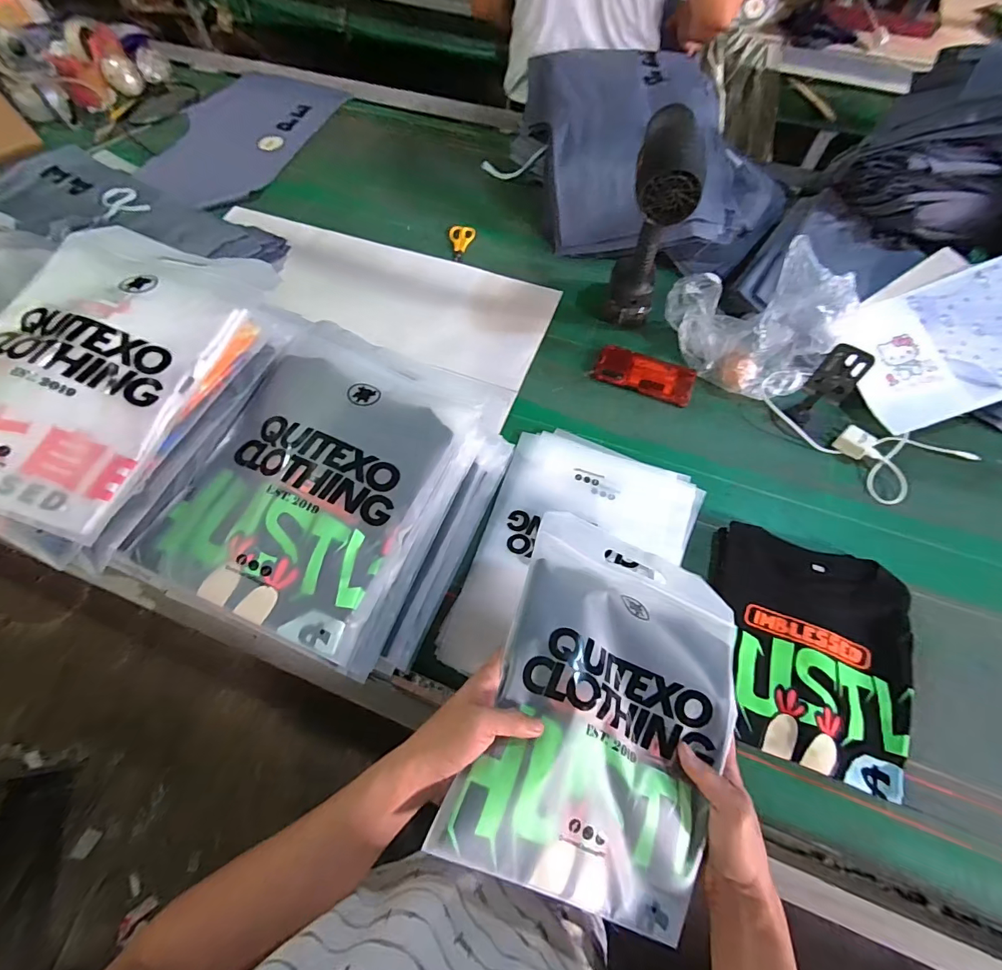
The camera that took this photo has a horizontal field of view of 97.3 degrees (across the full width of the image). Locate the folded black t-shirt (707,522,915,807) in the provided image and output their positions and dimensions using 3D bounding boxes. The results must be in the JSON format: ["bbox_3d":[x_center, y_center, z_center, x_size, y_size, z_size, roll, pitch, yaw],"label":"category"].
[{"bbox_3d":[0.378,0.198,0.551,0.226,0.026,0.267,18,66,9],"label":"folded black t-shirt"}]

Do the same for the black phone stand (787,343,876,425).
[{"bbox_3d":[0.507,-0.152,0.682,0.056,0.132,0.018,31,50,16],"label":"black phone stand"}]

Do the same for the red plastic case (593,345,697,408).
[{"bbox_3d":[0.248,-0.191,0.758,0.163,0.013,0.076,19,67,9],"label":"red plastic case"}]

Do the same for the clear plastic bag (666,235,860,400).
[{"bbox_3d":[0.397,-0.270,0.702,0.257,0.167,0.148,37,70,16],"label":"clear plastic bag"}]

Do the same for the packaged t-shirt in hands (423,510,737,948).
[{"bbox_3d":[0.108,0.200,0.433,0.229,0.103,0.329,21,67,10],"label":"packaged t-shirt in hands"}]

